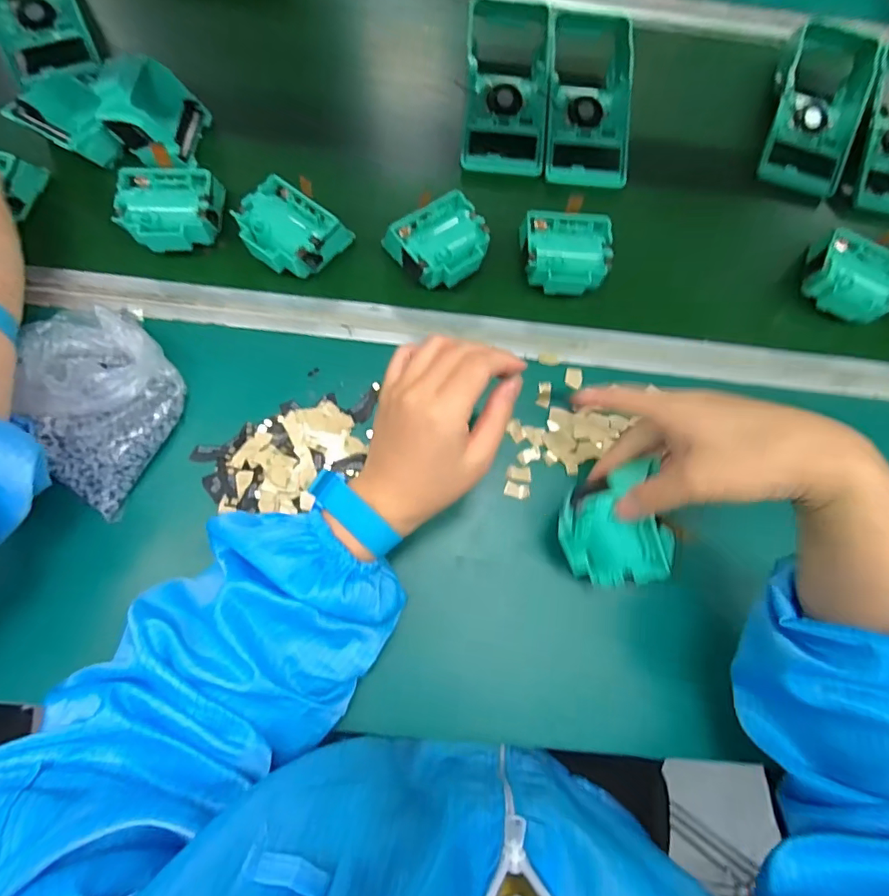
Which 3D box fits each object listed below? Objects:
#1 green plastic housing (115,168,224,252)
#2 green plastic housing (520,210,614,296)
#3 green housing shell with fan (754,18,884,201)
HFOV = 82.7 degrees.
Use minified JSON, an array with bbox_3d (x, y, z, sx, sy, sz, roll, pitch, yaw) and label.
[{"bbox_3d":[-0.236,-0.205,0.441,0.077,0.038,0.071,-2,76,-1],"label":"green plastic housing"},{"bbox_3d":[0.105,-0.170,0.453,0.077,0.042,0.069,5,76,1],"label":"green plastic housing"},{"bbox_3d":[0.376,-0.344,0.517,0.090,0.052,0.169,20,76,4],"label":"green housing shell with fan"}]

